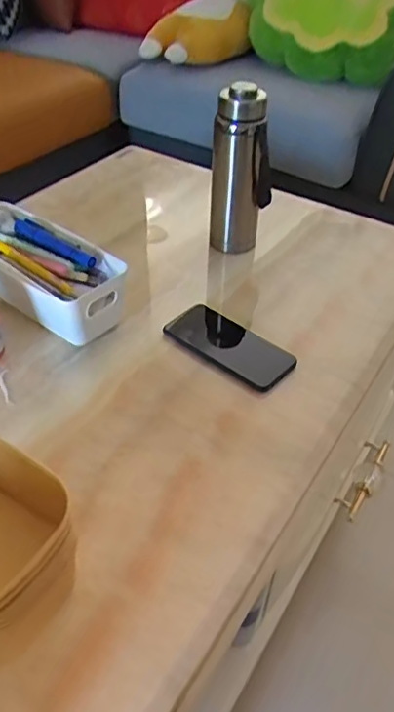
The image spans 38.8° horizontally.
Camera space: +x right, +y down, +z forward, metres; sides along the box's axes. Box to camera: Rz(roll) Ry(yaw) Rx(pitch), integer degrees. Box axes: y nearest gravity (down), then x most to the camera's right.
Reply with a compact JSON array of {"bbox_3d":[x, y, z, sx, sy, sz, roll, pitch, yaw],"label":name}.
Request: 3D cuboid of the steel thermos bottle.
[{"bbox_3d":[0.060,-0.245,0.776,0.079,0.235,0.056,2,41,1],"label":"steel thermos bottle"}]

